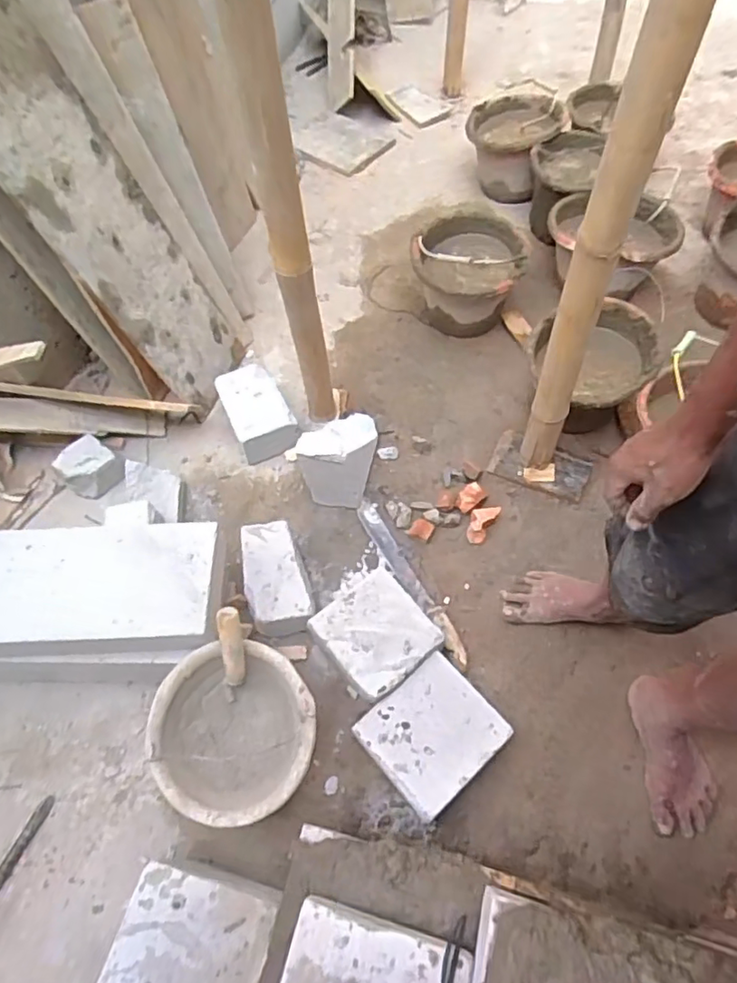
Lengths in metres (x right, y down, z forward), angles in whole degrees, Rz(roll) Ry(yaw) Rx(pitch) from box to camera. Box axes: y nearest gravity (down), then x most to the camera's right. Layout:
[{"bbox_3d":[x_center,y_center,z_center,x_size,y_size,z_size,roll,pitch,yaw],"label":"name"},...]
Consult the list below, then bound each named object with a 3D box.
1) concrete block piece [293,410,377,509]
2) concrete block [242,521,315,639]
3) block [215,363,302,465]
[{"bbox_3d":[-0.055,-0.112,1.276,0.133,0.198,0.245,3,60,4],"label":"concrete block piece"},{"bbox_3d":[-0.176,0.178,1.160,0.116,0.116,0.194,-14,60,-6],"label":"concrete block"},{"bbox_3d":[-0.257,-0.181,1.392,0.134,0.104,0.204,-24,61,-11],"label":"block"}]

